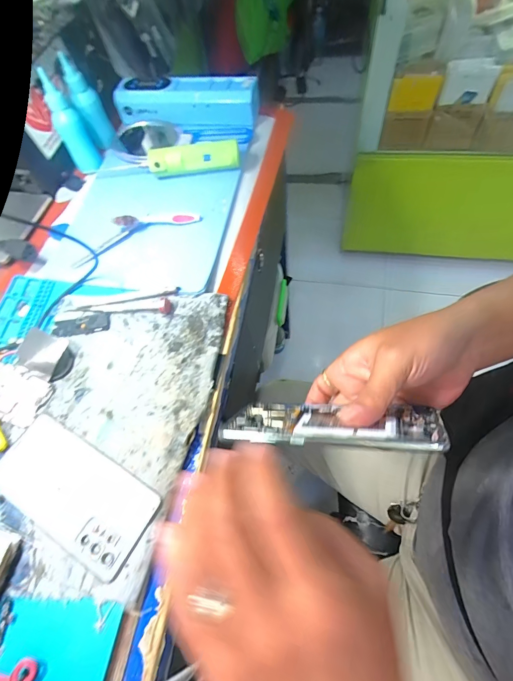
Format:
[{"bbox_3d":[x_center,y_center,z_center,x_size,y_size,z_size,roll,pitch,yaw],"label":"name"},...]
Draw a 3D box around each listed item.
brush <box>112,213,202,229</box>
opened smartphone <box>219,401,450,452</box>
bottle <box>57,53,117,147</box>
[{"bbox_3d":[-0.122,-0.151,0.417,0.105,0.012,0.014,-8,63,3],"label":"brush"},{"bbox_3d":[0.055,0.063,0.260,0.155,0.072,0.008,-3,97,23],"label":"opened smartphone"},{"bbox_3d":[-0.230,-0.324,0.465,0.034,0.104,0.030,-20,63,-4],"label":"bottle"}]

